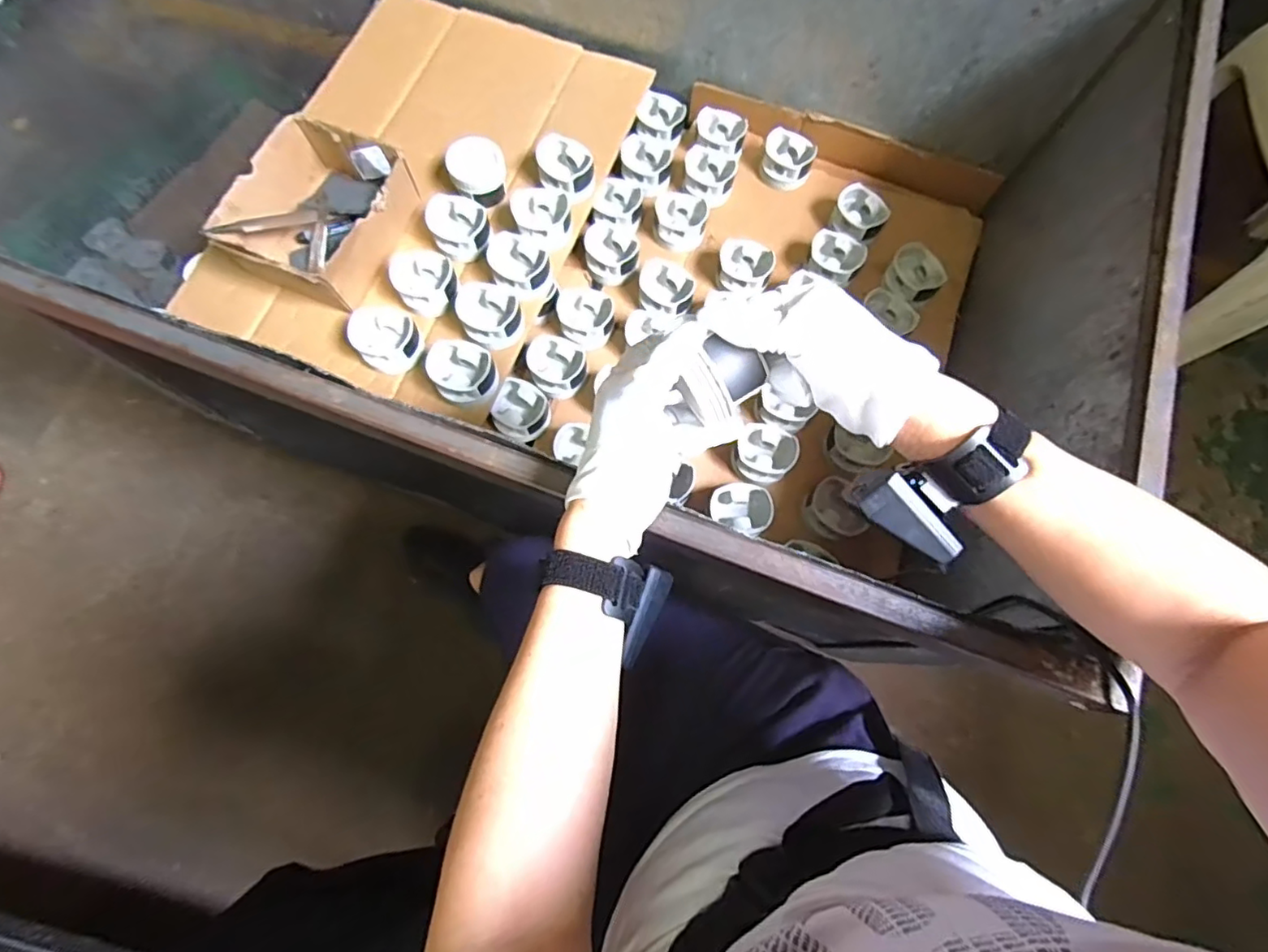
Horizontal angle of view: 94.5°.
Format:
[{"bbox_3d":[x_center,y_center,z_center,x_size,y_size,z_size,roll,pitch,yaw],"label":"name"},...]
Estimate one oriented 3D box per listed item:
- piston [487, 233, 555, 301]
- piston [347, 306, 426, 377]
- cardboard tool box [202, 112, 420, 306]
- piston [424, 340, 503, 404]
[{"bbox_3d":[-0.149,-0.274,0.775,0.071,0.047,0.087,-23,75,-8],"label":"piston"},{"bbox_3d":[-0.310,-0.173,0.738,0.073,0.046,0.078,0,73,-1],"label":"piston"},{"bbox_3d":[-0.404,-0.334,0.761,0.173,0.090,0.206,22,74,6],"label":"cardboard tool box"},{"bbox_3d":[-0.212,-0.130,0.728,0.073,0.041,0.082,-32,76,-10],"label":"piston"}]

